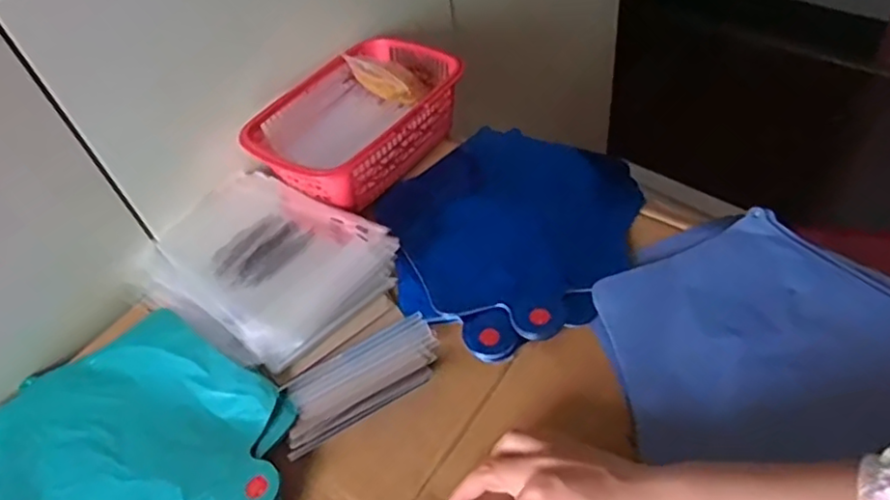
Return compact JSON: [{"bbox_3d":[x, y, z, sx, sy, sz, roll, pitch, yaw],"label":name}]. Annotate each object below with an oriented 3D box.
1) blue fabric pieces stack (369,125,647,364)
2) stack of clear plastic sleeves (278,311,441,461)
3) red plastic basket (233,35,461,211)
[{"bbox_3d":[0.049,-0.022,0.590,0.227,0.019,0.242,22,55,30],"label":"blue fabric pieces stack"},{"bbox_3d":[-0.061,0.096,0.480,0.127,0.018,0.061,-29,52,-15],"label":"stack of clear plastic sleeves"},{"bbox_3d":[-0.087,-0.130,0.653,0.139,0.079,0.212,27,59,27],"label":"red plastic basket"}]

